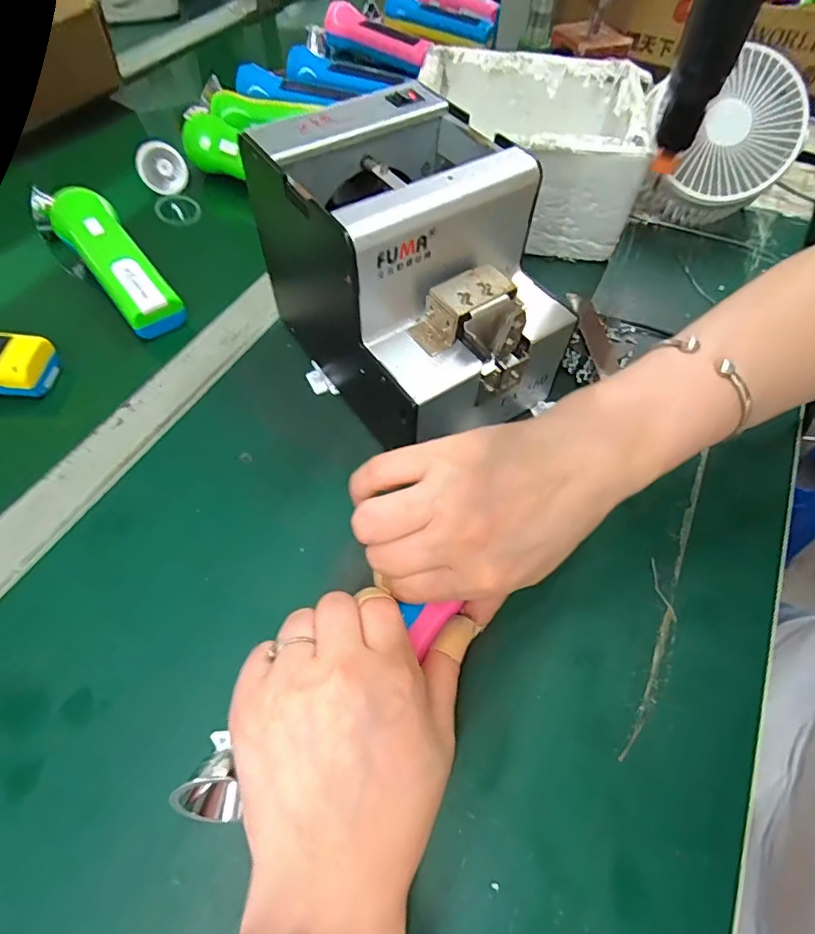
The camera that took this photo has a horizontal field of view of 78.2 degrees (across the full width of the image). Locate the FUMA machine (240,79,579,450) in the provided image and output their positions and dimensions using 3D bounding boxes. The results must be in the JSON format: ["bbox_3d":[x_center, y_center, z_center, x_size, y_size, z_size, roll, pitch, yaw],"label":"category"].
[{"bbox_3d":[0.002,-0.117,0.324,0.124,0.150,0.175,-31,65,-21],"label":"FUMA machine"}]

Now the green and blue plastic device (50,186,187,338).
[{"bbox_3d":[-0.246,-0.177,0.415,0.049,0.037,0.173,-35,67,-23],"label":"green and blue plastic device"}]

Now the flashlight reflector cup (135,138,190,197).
[{"bbox_3d":[-0.245,-0.301,0.502,0.047,0.048,0.023,21,45,-33],"label":"flashlight reflector cup"}]

